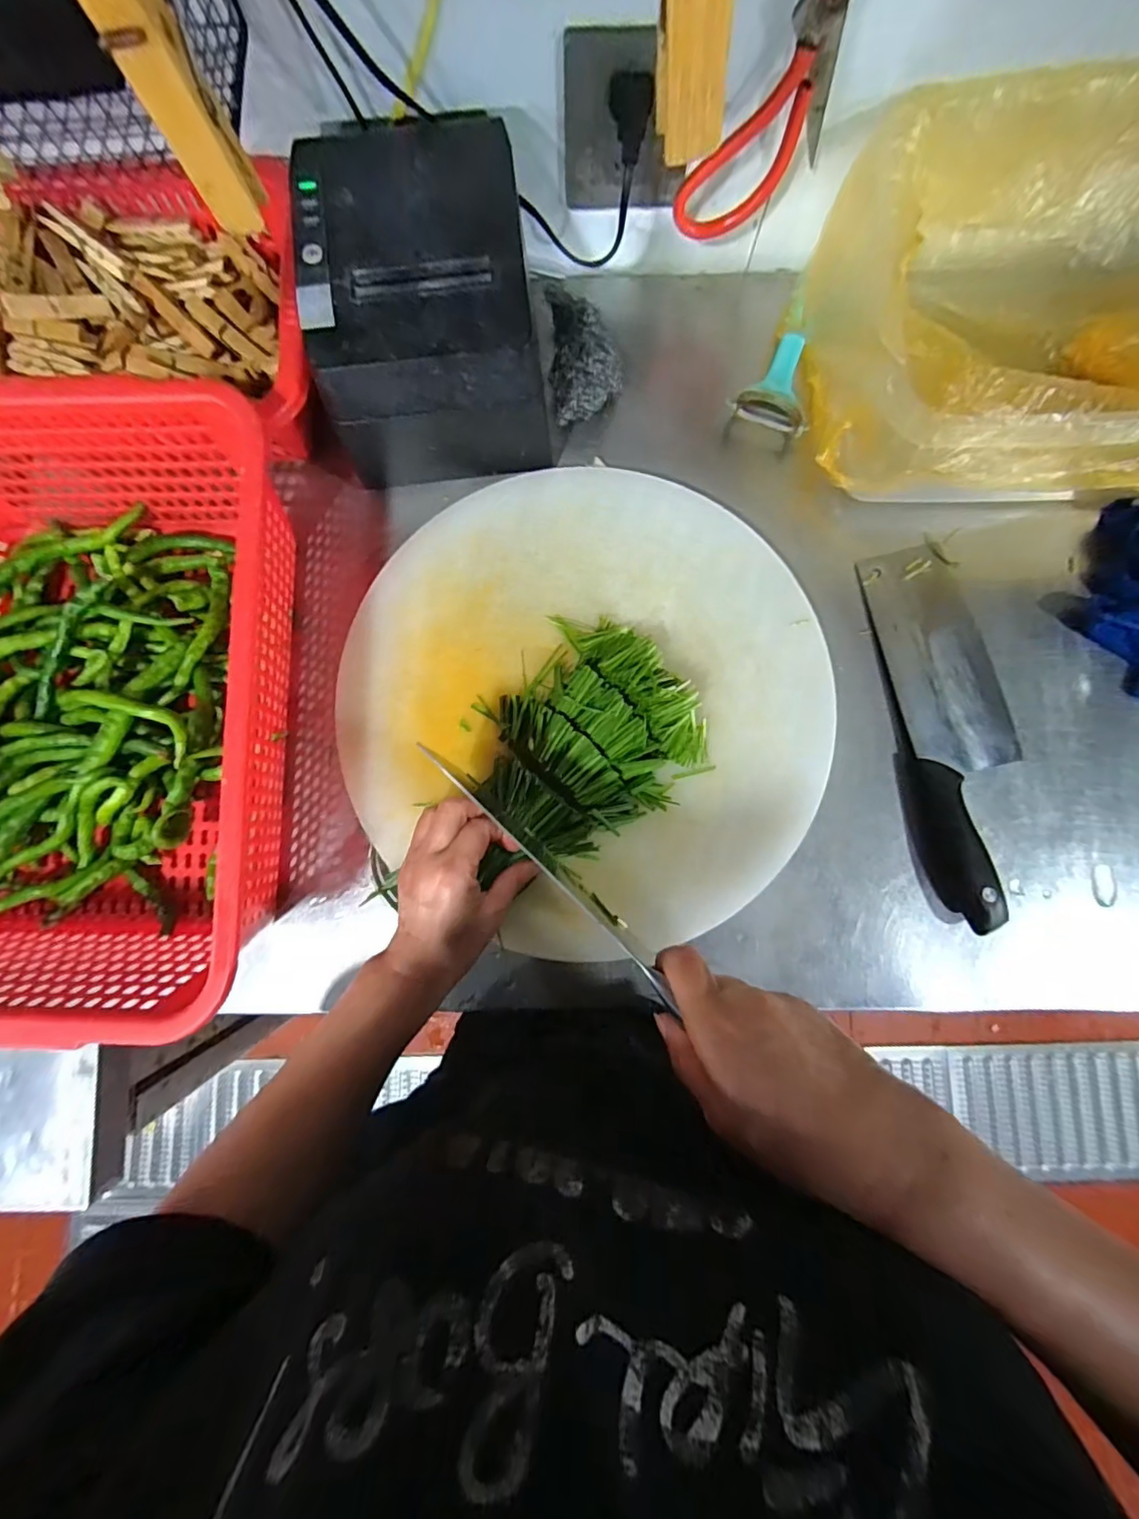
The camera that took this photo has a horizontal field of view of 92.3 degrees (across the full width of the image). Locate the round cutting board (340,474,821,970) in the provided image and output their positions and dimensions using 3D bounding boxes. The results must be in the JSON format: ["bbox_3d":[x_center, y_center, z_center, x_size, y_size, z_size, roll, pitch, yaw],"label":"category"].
[{"bbox_3d":[0.017,-0.045,0.415,0.356,0.017,0.345,0,85,0],"label":"round cutting board"}]

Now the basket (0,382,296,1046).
[{"bbox_3d":[-0.332,-0.035,0.371,0.294,0.112,0.383,1,85,0],"label":"basket"}]

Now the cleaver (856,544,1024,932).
[{"bbox_3d":[0.291,-0.024,0.411,0.087,0.025,0.283,-8,86,-1],"label":"cleaver"}]

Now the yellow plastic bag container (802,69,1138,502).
[{"bbox_3d":[0.354,-0.302,0.381,0.354,0.123,0.238,5,86,0],"label":"yellow plastic bag container"}]

